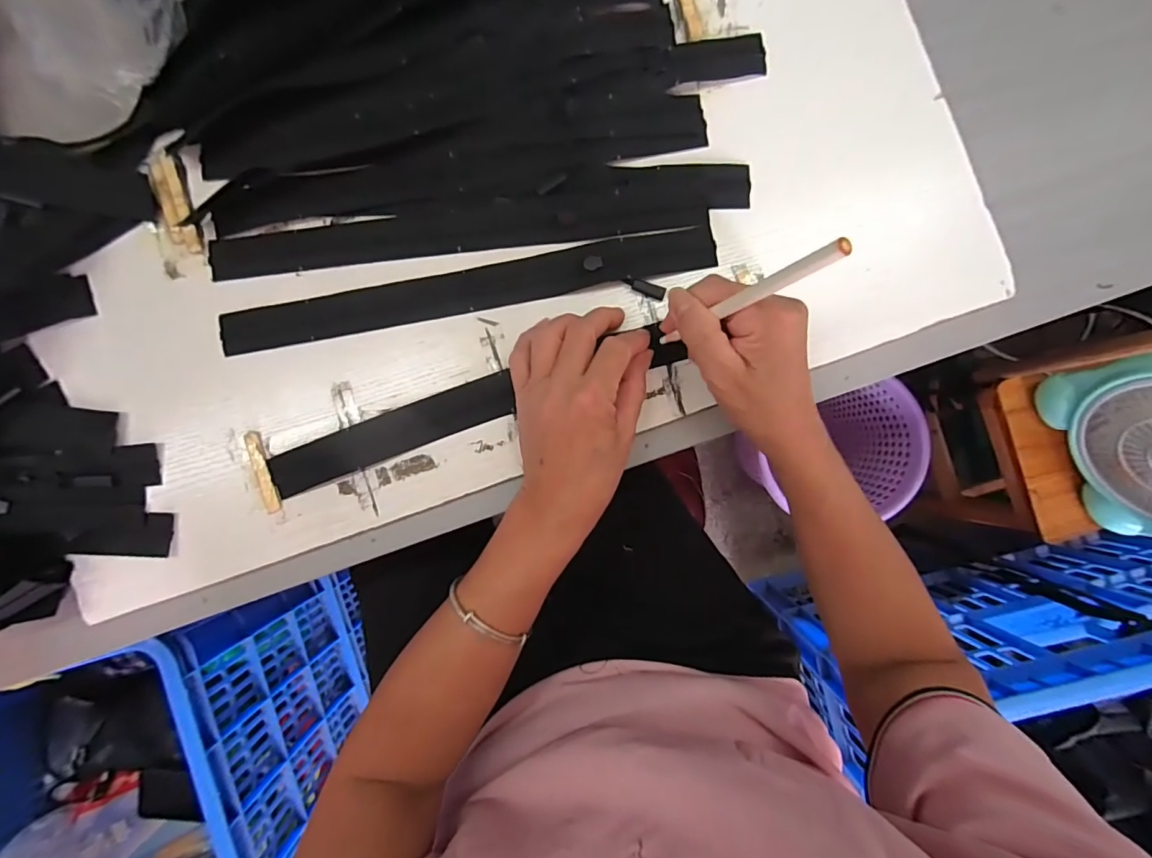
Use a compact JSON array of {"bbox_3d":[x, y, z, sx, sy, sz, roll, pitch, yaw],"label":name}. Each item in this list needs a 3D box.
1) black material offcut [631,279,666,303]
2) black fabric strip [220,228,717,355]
[{"bbox_3d":[0.051,-0.098,0.347,0.024,0.004,0.009,14,90,1],"label":"black material offcut"},{"bbox_3d":[-0.075,-0.097,0.343,0.349,0.010,0.028,-11,89,0],"label":"black fabric strip"}]

